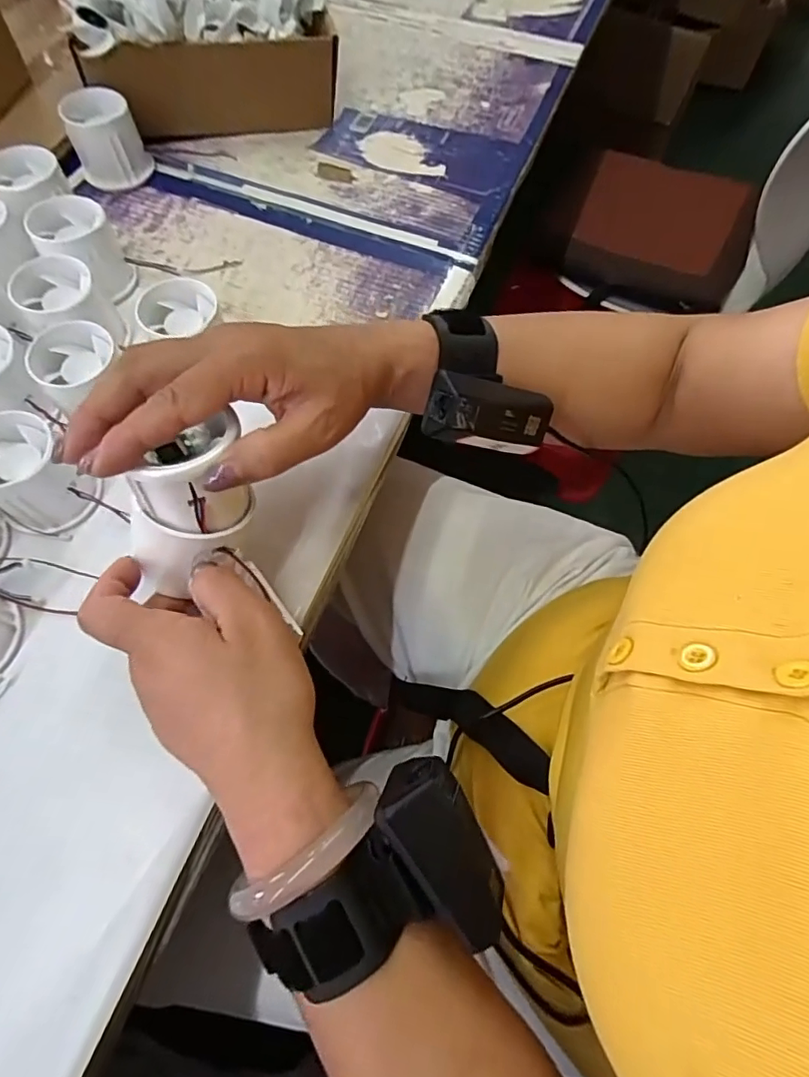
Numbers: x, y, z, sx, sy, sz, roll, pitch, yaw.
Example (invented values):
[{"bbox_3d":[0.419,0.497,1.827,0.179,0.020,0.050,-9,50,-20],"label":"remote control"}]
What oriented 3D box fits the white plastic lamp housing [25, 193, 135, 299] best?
[{"bbox_3d":[-0.229,-0.208,0.382,0.053,0.045,0.054,1,65,-2],"label":"white plastic lamp housing"}]

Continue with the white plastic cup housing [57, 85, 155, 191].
[{"bbox_3d":[-0.246,-0.329,0.441,0.052,0.054,0.050,-26,69,-13],"label":"white plastic cup housing"}]

